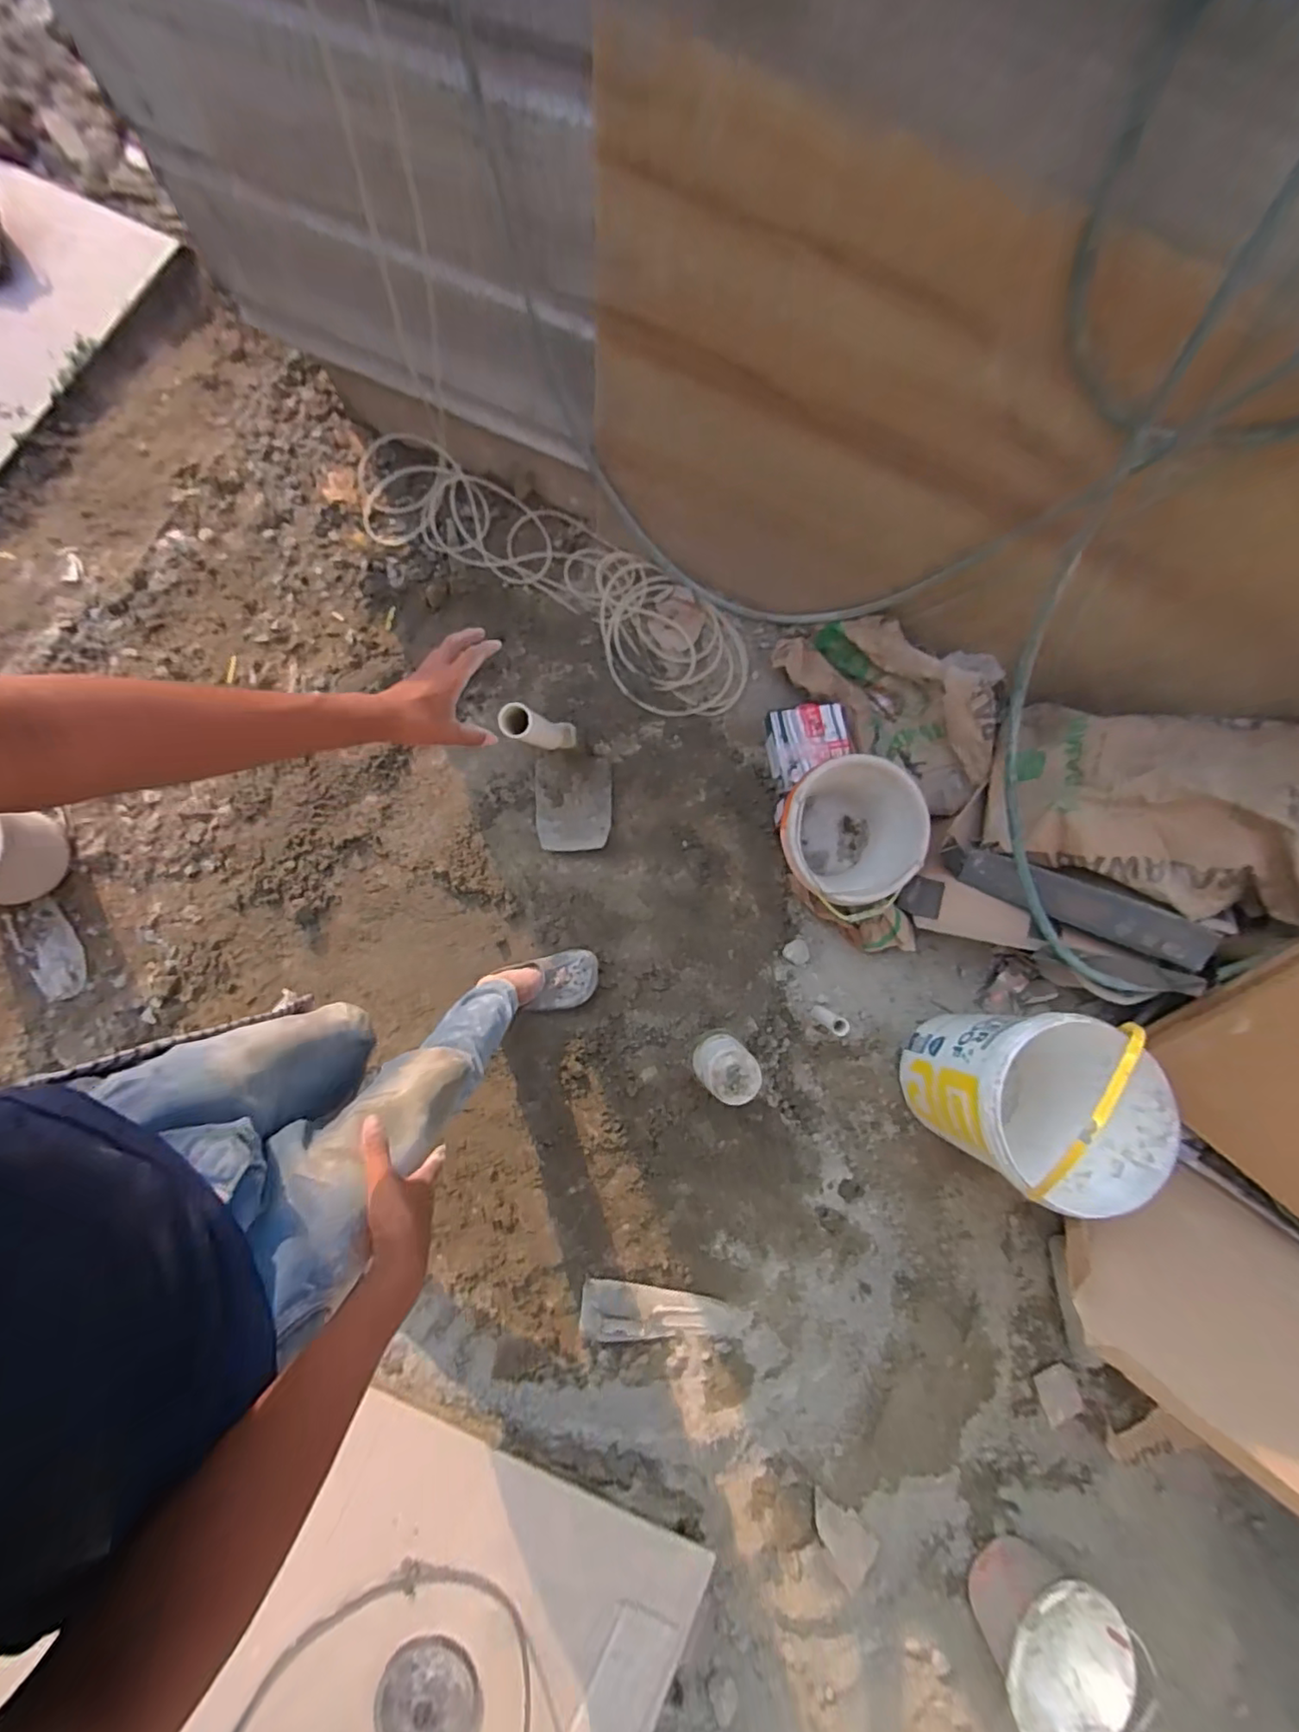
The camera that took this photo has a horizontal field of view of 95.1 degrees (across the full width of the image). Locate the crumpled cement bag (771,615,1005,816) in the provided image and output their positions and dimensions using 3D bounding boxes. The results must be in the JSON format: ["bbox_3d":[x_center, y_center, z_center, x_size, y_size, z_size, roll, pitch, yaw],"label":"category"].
[{"bbox_3d":[0.547,-0.382,1.328,0.550,0.174,0.277,44,81,4],"label":"crumpled cement bag"}]

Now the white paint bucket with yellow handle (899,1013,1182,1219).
[{"bbox_3d":[0.693,0.425,1.069,0.306,0.407,0.291,1,81,-3],"label":"white paint bucket with yellow handle"}]

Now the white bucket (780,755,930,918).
[{"bbox_3d":[0.405,-0.056,1.245,0.270,0.230,0.296,1,81,-3],"label":"white bucket"}]

